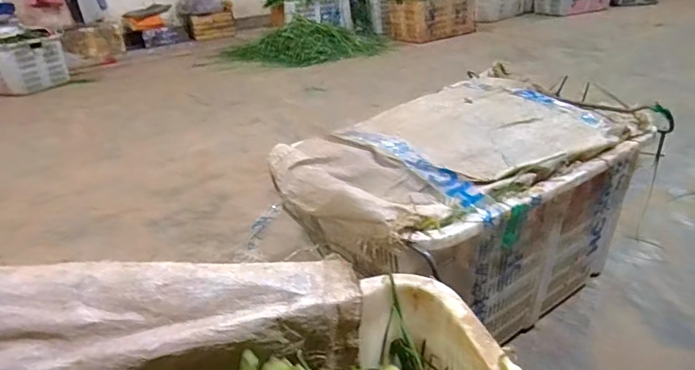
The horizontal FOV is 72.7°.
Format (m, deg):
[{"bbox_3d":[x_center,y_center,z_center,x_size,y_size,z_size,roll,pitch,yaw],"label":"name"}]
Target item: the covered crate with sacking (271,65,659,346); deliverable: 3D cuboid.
[{"bbox_3d":[0.239,0.042,0.994,0.693,0.370,0.423,-20,30,-29],"label":"covered crate with sacking"}]

